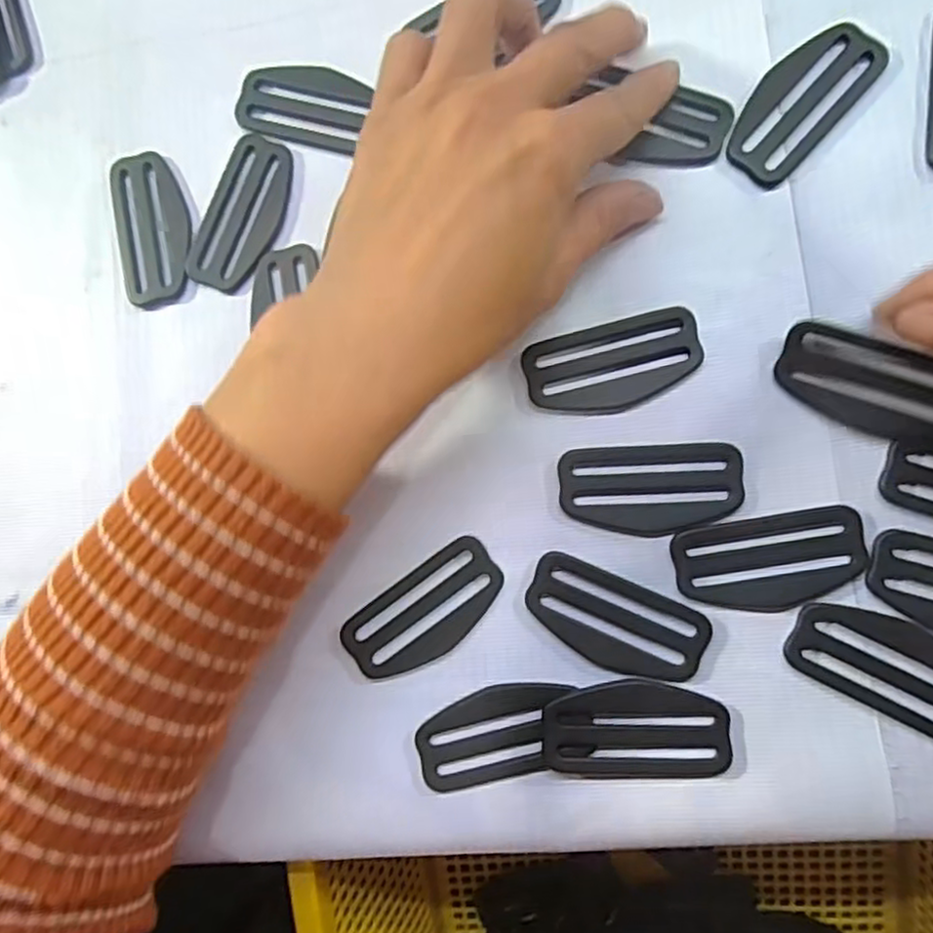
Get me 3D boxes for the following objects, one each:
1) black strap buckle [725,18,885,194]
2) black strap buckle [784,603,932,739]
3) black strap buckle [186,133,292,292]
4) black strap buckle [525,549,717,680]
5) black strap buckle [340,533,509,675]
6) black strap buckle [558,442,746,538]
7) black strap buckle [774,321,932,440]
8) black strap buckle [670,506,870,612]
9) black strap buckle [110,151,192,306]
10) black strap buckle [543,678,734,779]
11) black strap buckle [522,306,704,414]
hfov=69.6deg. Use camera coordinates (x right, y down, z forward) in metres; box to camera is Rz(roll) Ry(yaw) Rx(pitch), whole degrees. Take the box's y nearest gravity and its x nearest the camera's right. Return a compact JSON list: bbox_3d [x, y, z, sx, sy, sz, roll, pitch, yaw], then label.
[{"bbox_3d":[0.113,-0.124,0.227,0.028,0.004,0.059,43,93,9],"label":"black strap buckle"},{"bbox_3d":[0.133,0.062,0.209,0.060,0.004,0.028,28,90,9],"label":"black strap buckle"},{"bbox_3d":[-0.085,-0.095,0.254,0.029,0.004,0.059,21,89,9],"label":"black strap buckle"},{"bbox_3d":[0.049,0.052,0.223,0.059,0.004,0.029,23,89,9],"label":"black strap buckle"},{"bbox_3d":[-0.014,0.051,0.232,0.058,0.004,0.029,-38,82,4],"label":"black strap buckle"},{"bbox_3d":[0.061,0.008,0.224,0.059,0.004,0.030,-3,86,8],"label":"black strap buckle"},{"bbox_3d":[0.131,-0.026,0.215,0.060,0.008,0.027,23,89,12],"label":"black strap buckle"},{"bbox_3d":[0.098,0.031,0.217,0.058,0.004,0.029,-10,85,7],"label":"black strap buckle"},{"bbox_3d":[-0.122,-0.093,0.259,0.030,0.004,0.059,-11,84,7],"label":"black strap buckle"},{"bbox_3d":[0.055,0.086,0.217,0.058,0.008,0.030,-4,85,8],"label":"black strap buckle"},{"bbox_3d":[0.050,-0.034,0.228,0.058,0.004,0.030,-14,84,7],"label":"black strap buckle"}]

